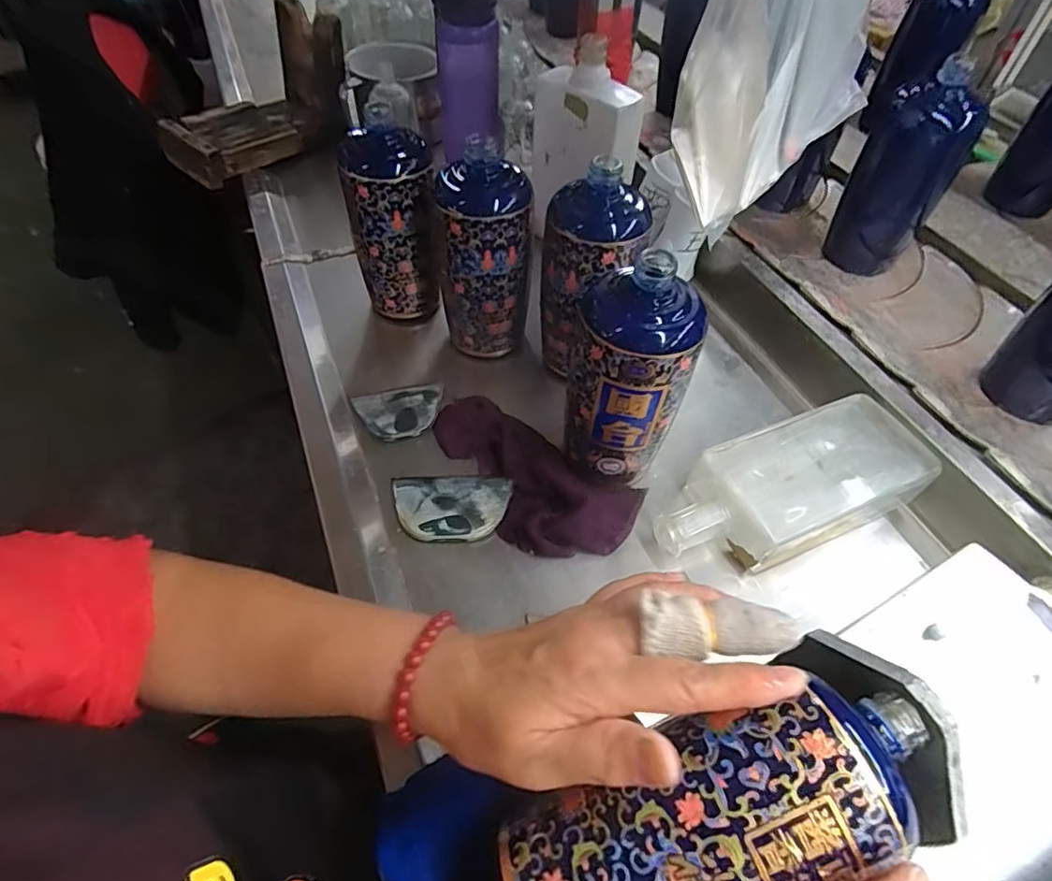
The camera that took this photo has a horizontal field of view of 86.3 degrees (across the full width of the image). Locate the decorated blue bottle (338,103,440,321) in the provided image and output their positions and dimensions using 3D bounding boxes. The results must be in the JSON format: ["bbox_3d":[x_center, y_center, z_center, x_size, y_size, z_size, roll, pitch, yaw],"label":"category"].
[{"bbox_3d":[-0.121,-0.193,0.531,0.076,0.185,0.062,-2,54,-2],"label":"decorated blue bottle"}]

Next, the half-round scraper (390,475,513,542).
[{"bbox_3d":[-0.059,0.051,0.436,0.091,0.005,0.056,-1,54,-1],"label":"half-round scraper"}]

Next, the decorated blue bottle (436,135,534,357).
[{"bbox_3d":[-0.036,-0.159,0.492,0.080,0.168,0.067,-3,54,-3],"label":"decorated blue bottle"}]

